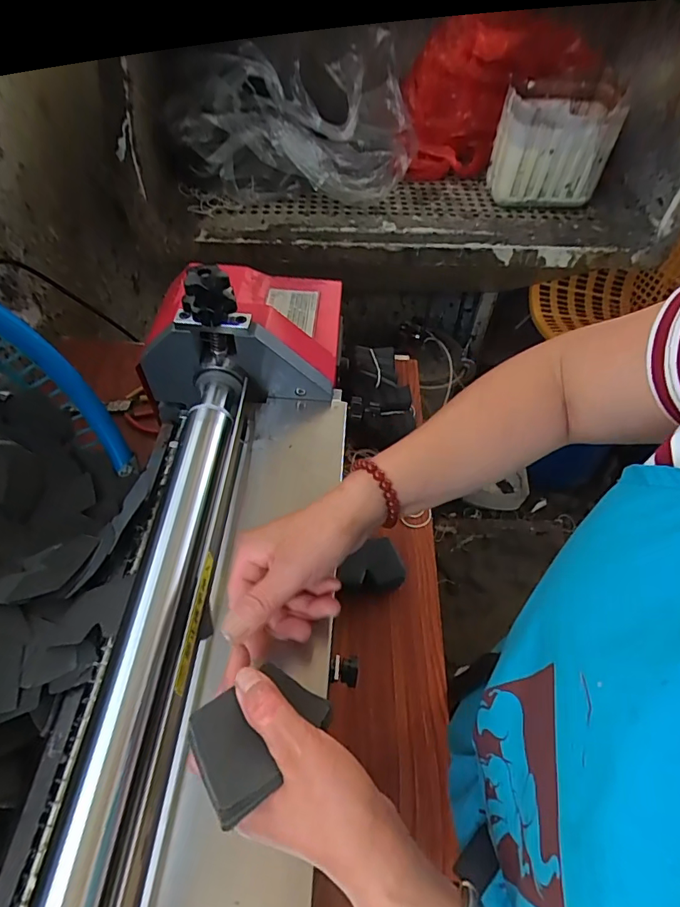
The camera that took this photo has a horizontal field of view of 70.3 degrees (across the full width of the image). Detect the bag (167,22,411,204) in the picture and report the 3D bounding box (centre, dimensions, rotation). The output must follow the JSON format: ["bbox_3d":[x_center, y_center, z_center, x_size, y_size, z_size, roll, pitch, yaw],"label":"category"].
[{"bbox_3d":[-0.082,-0.644,0.938,0.431,0.226,0.171,-13,55,-11],"label":"bag"}]

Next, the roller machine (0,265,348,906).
[{"bbox_3d":[-0.094,0.115,0.336,0.243,0.181,0.533,3,54,1],"label":"roller machine"}]

